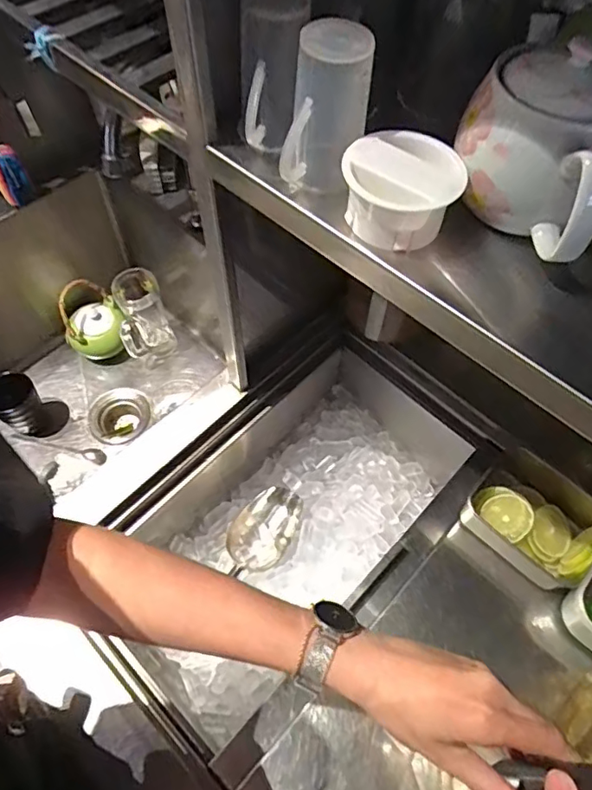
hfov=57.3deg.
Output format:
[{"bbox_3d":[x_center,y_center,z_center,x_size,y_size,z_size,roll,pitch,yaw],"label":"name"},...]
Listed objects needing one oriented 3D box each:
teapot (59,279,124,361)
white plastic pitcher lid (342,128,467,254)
[{"bbox_3d":[-0.393,-0.138,1.051,0.112,0.142,0.101,-23,63,-13],"label":"teapot"},{"bbox_3d":[0.065,-0.126,0.334,0.070,0.045,0.060,25,63,13],"label":"white plastic pitcher lid"}]

